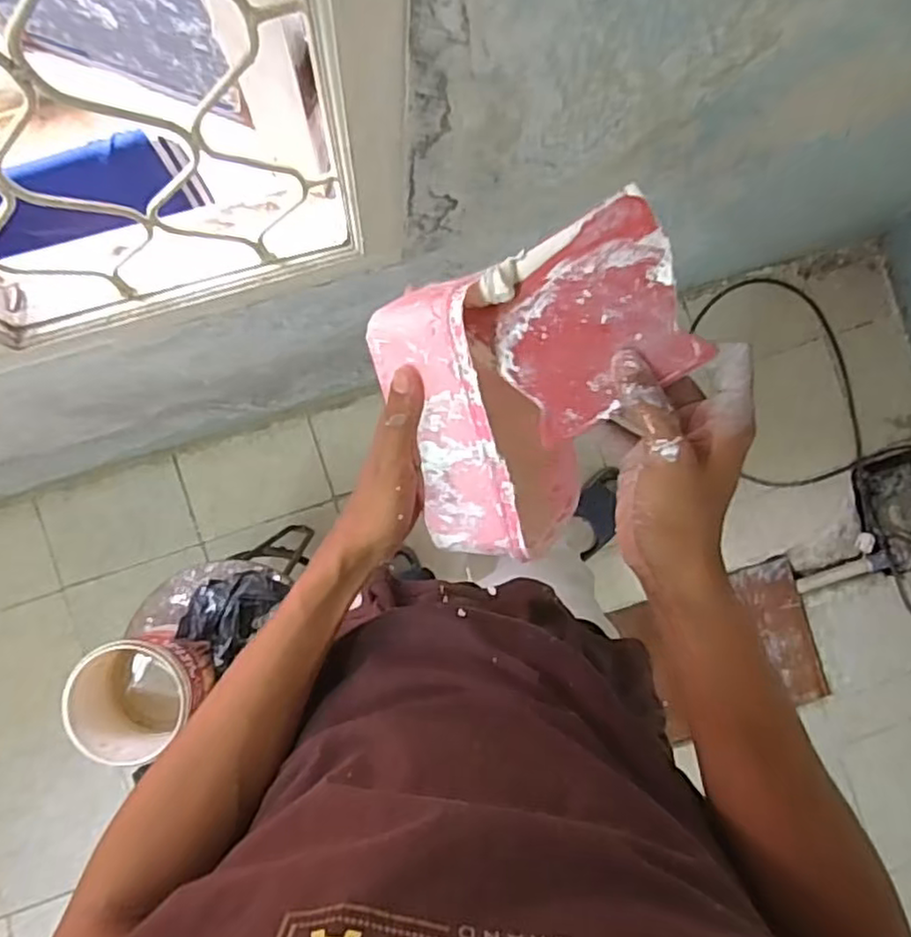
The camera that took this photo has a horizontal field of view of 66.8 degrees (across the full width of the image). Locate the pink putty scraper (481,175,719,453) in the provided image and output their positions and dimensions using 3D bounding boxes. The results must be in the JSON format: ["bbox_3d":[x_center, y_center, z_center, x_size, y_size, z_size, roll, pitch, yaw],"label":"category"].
[{"bbox_3d":[0.077,-0.087,0.393,0.111,0.015,0.106,-29,86,11],"label":"pink putty scraper"}]

